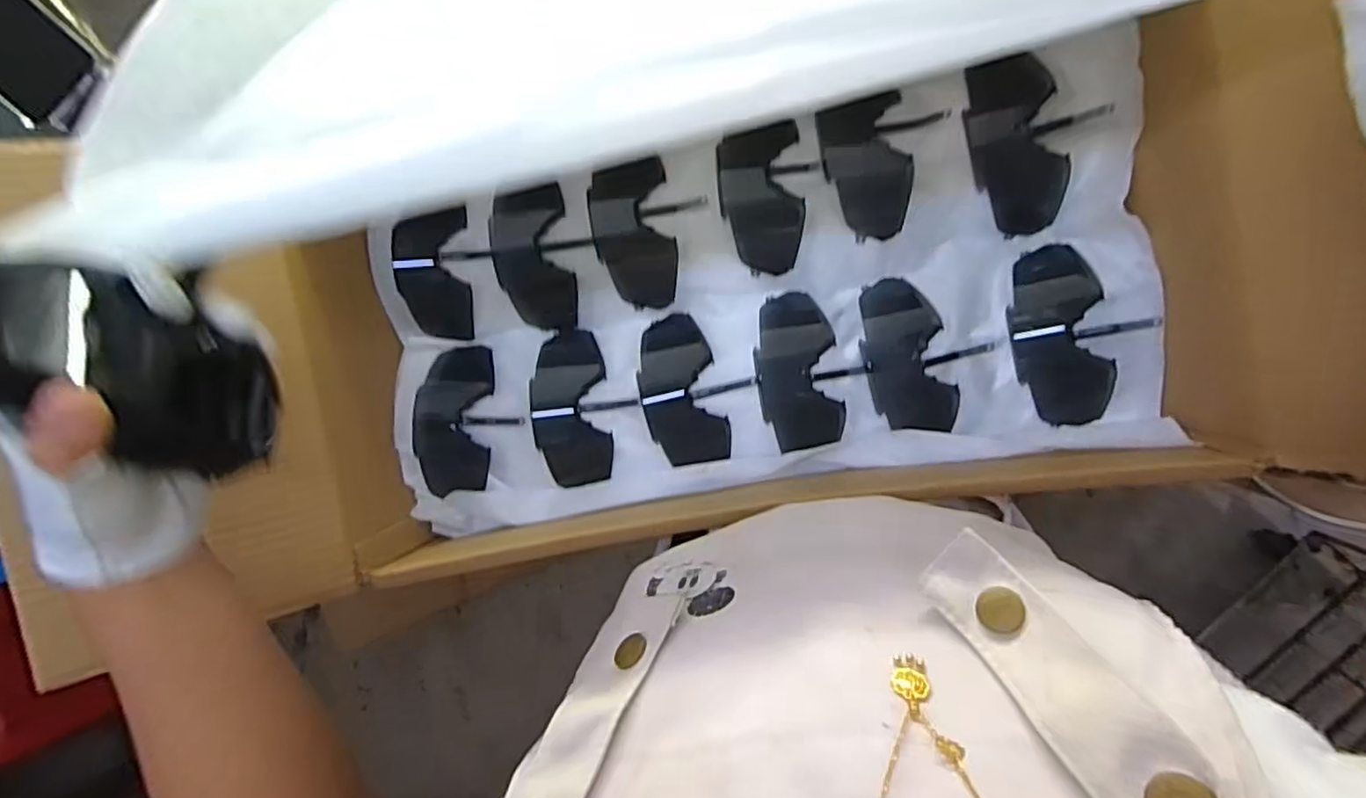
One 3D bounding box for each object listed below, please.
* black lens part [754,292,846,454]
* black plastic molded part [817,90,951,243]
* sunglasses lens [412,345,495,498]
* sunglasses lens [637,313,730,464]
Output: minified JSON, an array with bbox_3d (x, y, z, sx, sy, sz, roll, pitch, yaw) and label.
[{"bbox_3d":[0.089,-0.020,0.519,0.061,0.036,0.122,-9,95,8],"label":"black lens part"},{"bbox_3d":[0.144,-0.170,0.485,0.081,0.017,0.099,-6,95,8],"label":"black plastic molded part"},{"bbox_3d":[-0.183,0.014,0.542,0.056,0.029,0.119,0,79,7],"label":"sunglasses lens"},{"bbox_3d":[-0.001,-0.007,0.532,0.058,0.034,0.116,-15,94,9],"label":"sunglasses lens"}]

